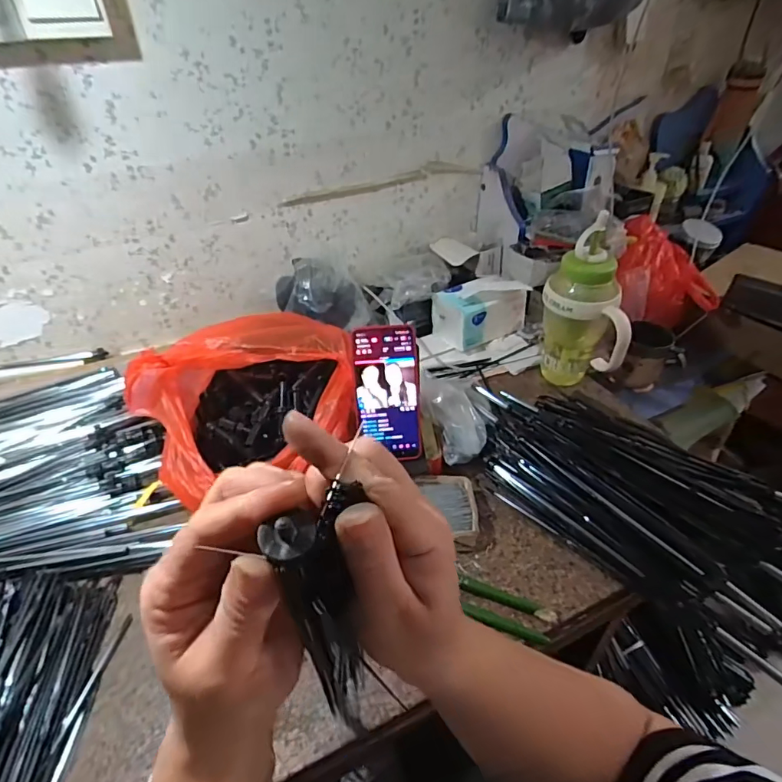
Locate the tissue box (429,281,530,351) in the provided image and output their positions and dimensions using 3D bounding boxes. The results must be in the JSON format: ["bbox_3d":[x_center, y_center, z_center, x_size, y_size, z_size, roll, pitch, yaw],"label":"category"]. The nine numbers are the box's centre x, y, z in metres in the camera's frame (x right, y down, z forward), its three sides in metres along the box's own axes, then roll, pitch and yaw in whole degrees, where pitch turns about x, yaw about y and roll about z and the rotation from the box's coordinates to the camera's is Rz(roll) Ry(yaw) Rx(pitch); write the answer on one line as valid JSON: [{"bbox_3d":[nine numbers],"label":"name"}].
[{"bbox_3d":[0.156,-0.148,0.845,0.149,0.096,0.088,-23,43,-22],"label":"tissue box"}]

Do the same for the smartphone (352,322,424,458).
[{"bbox_3d":[-0.004,0.003,0.579,0.077,0.160,0.006,-4,9,-3],"label":"smartphone"}]

